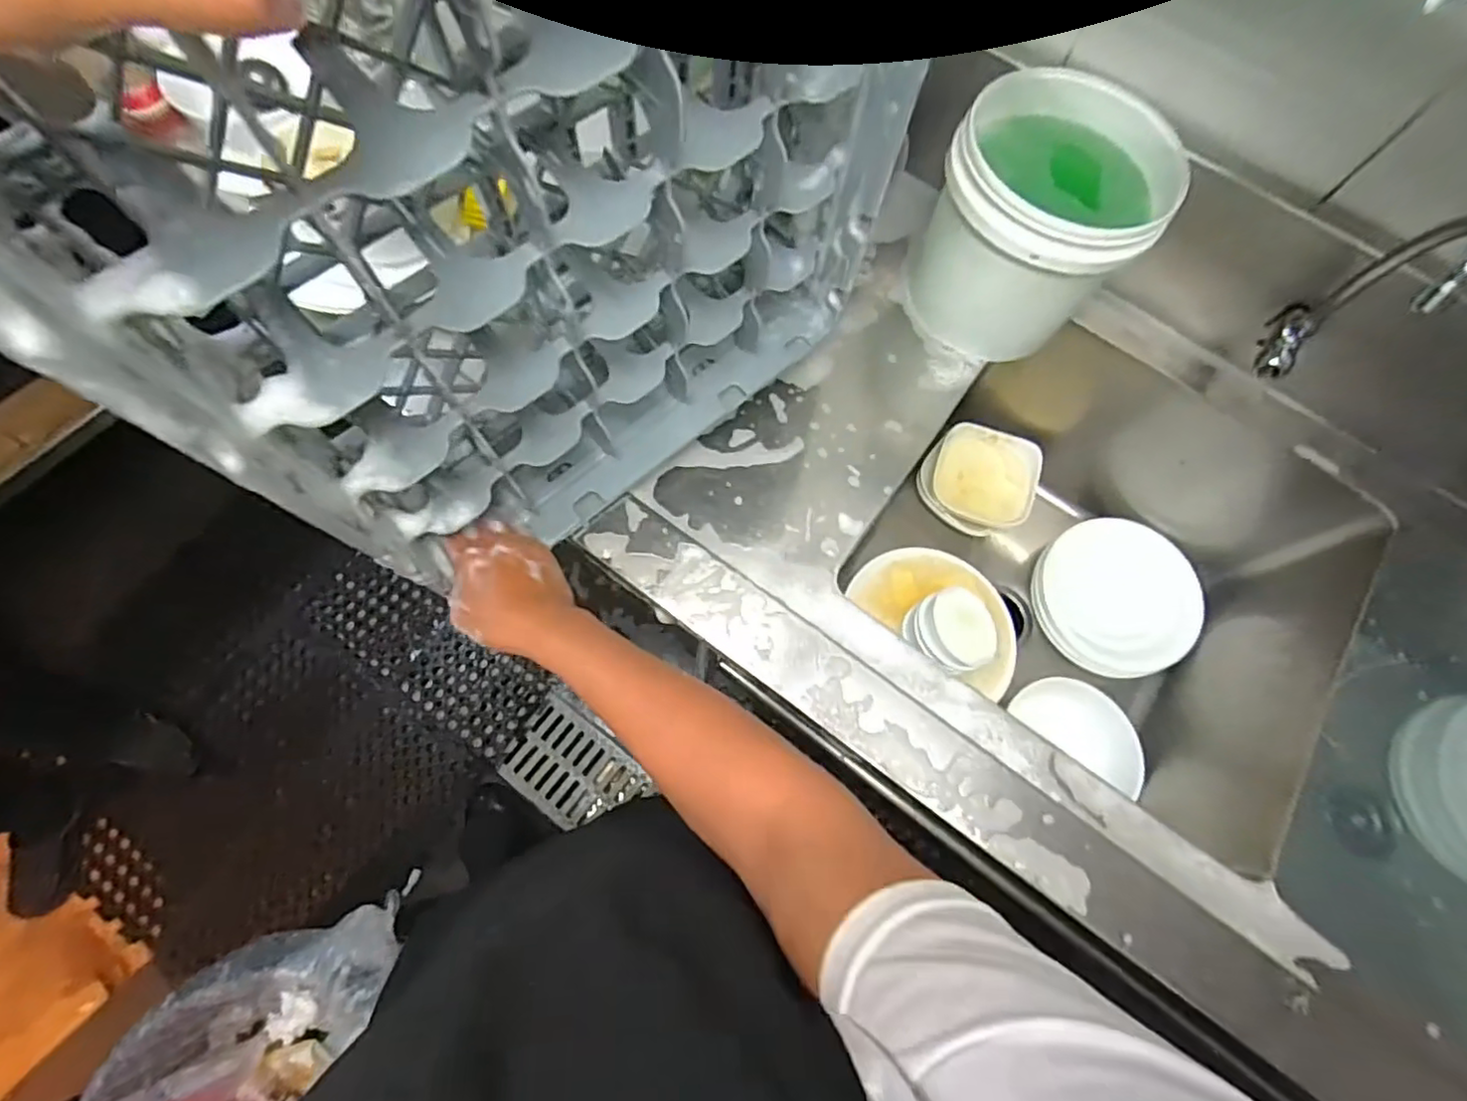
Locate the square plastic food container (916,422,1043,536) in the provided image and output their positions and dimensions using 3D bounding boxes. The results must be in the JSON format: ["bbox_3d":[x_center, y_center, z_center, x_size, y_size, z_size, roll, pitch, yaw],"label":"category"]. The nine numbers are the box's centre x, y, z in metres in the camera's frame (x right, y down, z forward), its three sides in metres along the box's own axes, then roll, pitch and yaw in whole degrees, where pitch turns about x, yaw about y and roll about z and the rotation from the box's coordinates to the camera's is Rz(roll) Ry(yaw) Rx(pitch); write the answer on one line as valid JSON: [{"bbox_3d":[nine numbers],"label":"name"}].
[{"bbox_3d":[0.383,-0.112,0.991,0.168,0.046,0.164,20,91,14],"label":"square plastic food container"}]

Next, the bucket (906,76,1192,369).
[{"bbox_3d":[0.315,-0.340,0.685,0.207,0.204,0.198,1,71,-2],"label":"bucket"}]

